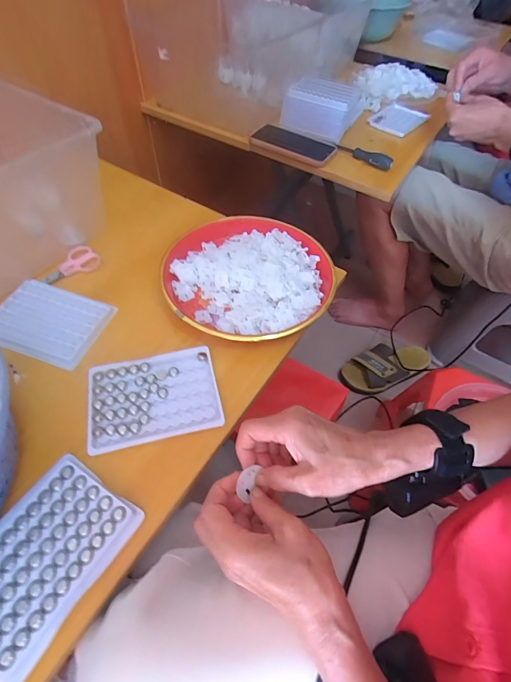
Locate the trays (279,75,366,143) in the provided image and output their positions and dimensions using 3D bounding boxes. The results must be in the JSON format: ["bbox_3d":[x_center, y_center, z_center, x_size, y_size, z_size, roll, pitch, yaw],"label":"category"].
[{"bbox_3d":[0.131,-0.466,0.679,0.141,0.069,0.088,17,56,9],"label":"trays"}]

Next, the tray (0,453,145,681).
[{"bbox_3d":[-0.168,0.168,0.269,0.094,0.008,0.125,29,58,16],"label":"tray"}]

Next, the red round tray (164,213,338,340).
[{"bbox_3d":[-0.012,-0.086,0.449,0.213,0.029,0.214,2,55,-2],"label":"red round tray"}]

